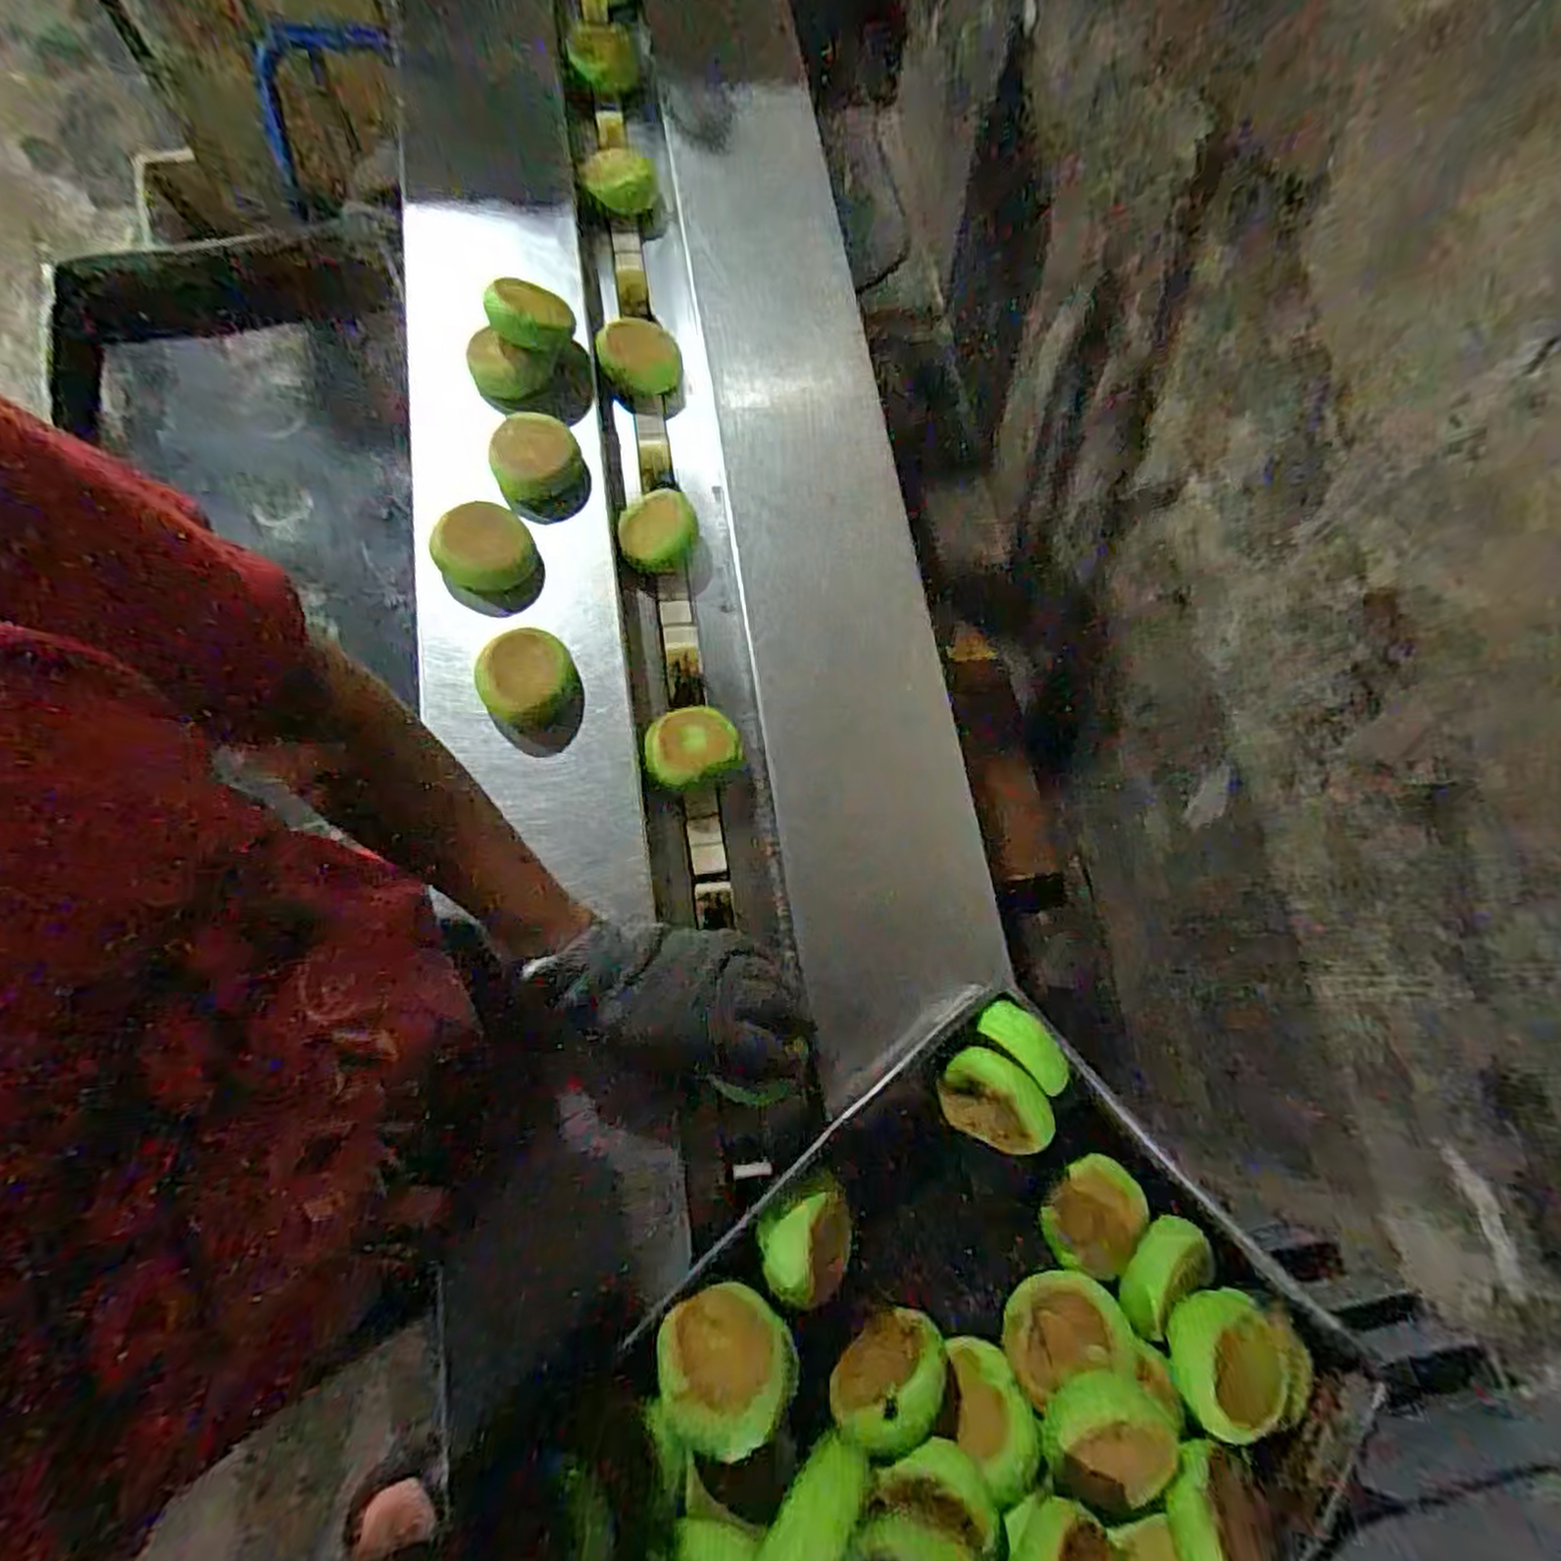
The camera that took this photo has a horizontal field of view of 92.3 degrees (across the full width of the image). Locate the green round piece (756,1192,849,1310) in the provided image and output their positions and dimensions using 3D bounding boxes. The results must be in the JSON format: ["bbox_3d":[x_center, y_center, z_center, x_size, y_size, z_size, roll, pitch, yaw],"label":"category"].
[{"bbox_3d":[0.019,0.309,0.494,0.060,0.031,0.062,0,76,-1],"label":"green round piece"}]

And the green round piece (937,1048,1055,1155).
[{"bbox_3d":[0.151,0.223,0.523,0.075,0.065,0.028,21,31,22],"label":"green round piece"}]

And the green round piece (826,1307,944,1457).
[{"bbox_3d":[0.069,0.370,0.465,0.074,0.051,0.046,-38,79,-10],"label":"green round piece"}]

